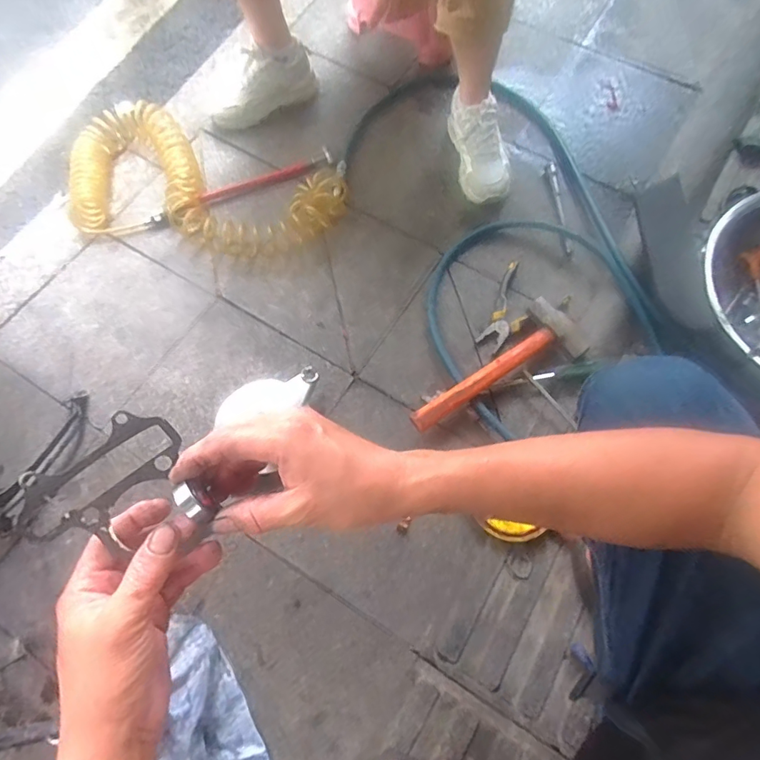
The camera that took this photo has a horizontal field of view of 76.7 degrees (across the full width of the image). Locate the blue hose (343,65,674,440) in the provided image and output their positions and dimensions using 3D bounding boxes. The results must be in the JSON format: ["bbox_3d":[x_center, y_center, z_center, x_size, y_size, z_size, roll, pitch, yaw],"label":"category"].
[{"bbox_3d":[0.213,-0.308,0.908,0.431,0.047,0.761,-24,71,-7],"label":"blue hose"}]

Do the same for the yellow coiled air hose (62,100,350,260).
[{"bbox_3d":[-0.351,-0.369,0.923,0.554,0.065,0.288,20,76,11],"label":"yellow coiled air hose"}]

